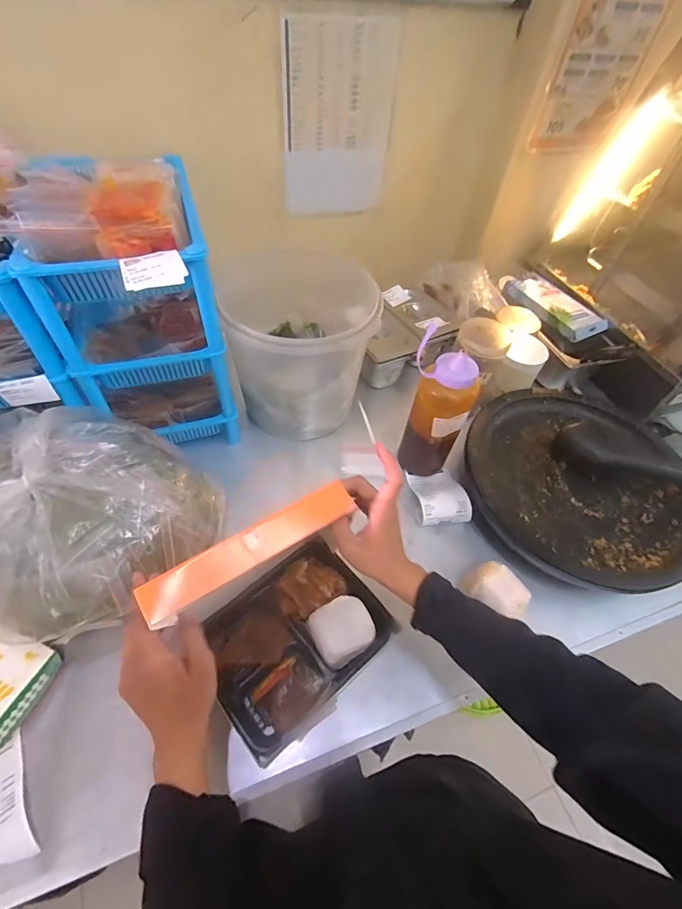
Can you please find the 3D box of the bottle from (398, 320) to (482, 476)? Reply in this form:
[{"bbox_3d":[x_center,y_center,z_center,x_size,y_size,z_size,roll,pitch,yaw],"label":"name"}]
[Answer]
[{"bbox_3d":[0.139,-0.067,0.595,0.088,0.230,0.069,33,57,18],"label":"bottle"}]

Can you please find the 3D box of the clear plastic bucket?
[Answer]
[{"bbox_3d":[-0.049,-0.178,0.690,0.202,0.216,0.238,8,53,0],"label":"clear plastic bucket"}]

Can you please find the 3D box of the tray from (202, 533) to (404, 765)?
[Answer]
[{"bbox_3d":[-0.057,0.223,0.512,0.213,0.046,0.167,-33,63,-27],"label":"tray"}]

